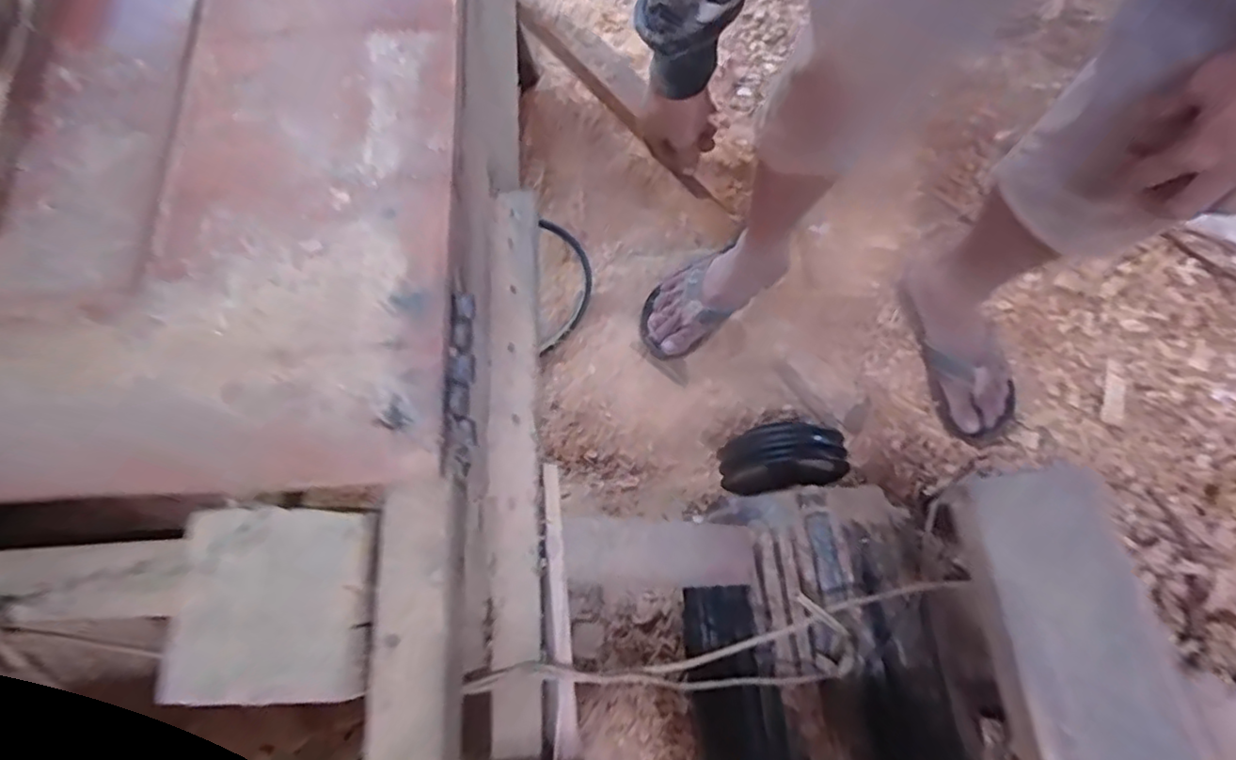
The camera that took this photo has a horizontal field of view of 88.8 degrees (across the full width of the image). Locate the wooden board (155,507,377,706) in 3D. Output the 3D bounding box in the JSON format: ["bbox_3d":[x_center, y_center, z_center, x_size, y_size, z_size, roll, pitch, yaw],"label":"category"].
[{"bbox_3d":[-0.194,0.122,0.346,0.112,0.021,0.098,0,70,3],"label":"wooden board"}]

